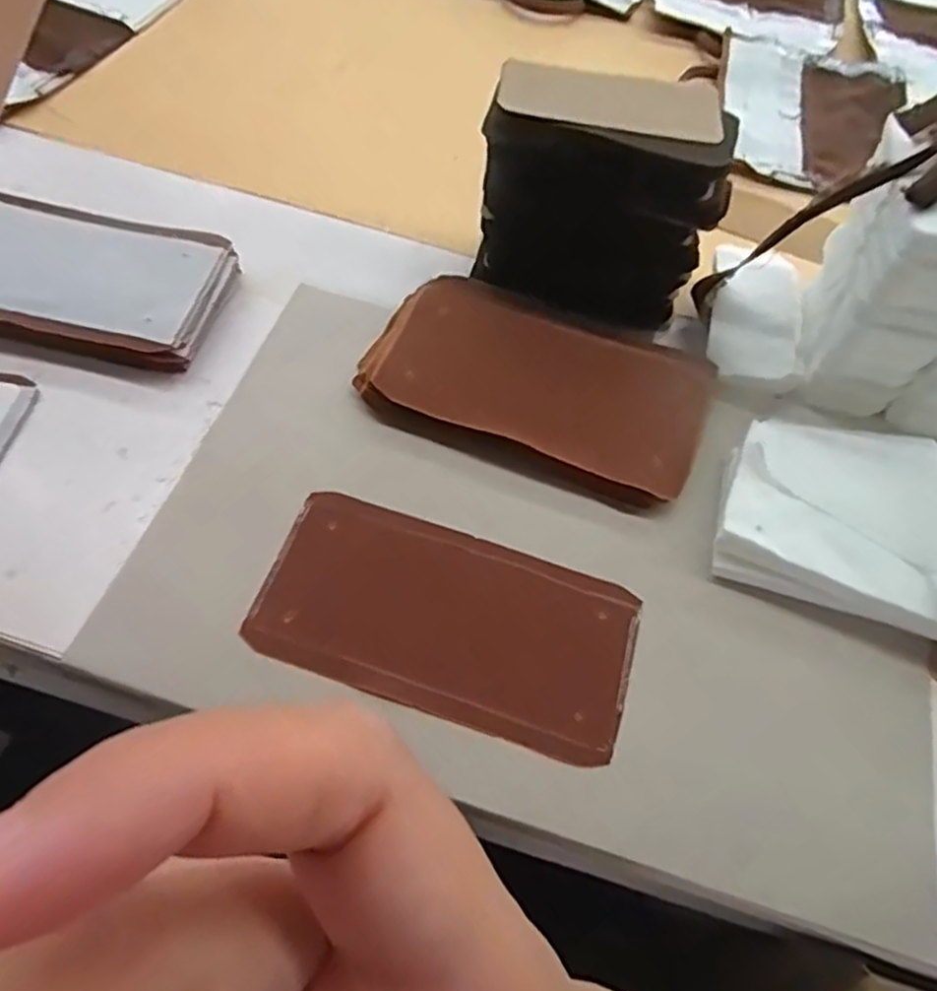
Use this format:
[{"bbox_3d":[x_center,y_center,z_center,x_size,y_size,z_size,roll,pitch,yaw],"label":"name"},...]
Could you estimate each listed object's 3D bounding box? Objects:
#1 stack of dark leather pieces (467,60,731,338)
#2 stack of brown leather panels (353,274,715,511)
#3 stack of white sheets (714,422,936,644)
[{"bbox_3d":[0.106,-0.241,0.573,0.183,0.168,0.082,16,62,4],"label":"stack of dark leather pieces"},{"bbox_3d":[0.057,-0.097,0.569,0.267,0.034,0.155,21,63,7],"label":"stack of brown leather panels"},{"bbox_3d":[0.316,0.025,0.513,0.253,0.044,0.158,21,63,7],"label":"stack of white sheets"}]

